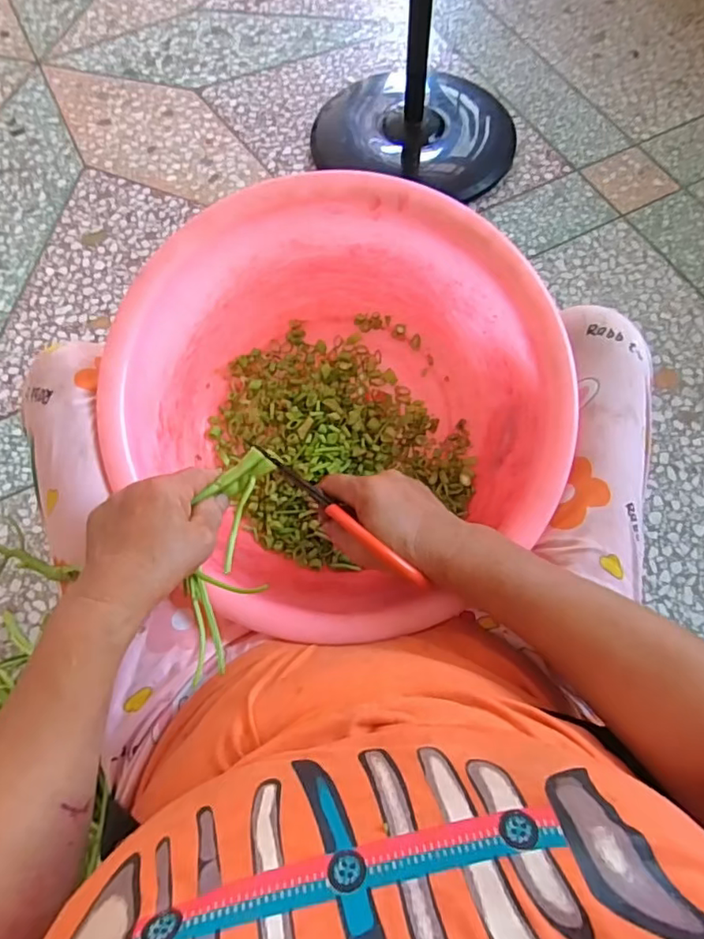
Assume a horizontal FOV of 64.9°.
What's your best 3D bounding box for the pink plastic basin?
[{"bbox_3d":[-0.007,-0.048,0.464,0.324,0.183,0.333,-1,66,3],"label":"pink plastic basin"}]

